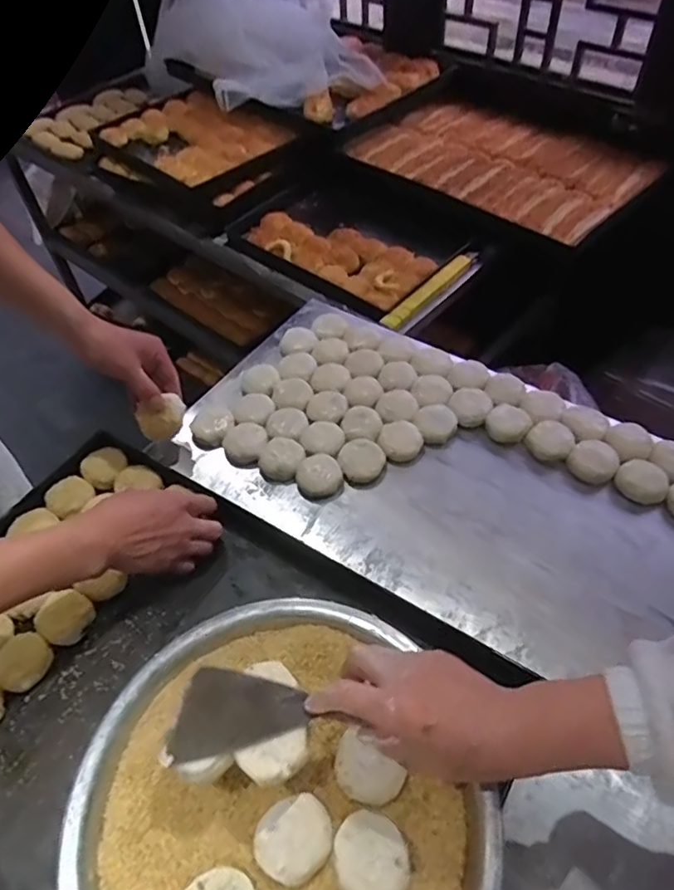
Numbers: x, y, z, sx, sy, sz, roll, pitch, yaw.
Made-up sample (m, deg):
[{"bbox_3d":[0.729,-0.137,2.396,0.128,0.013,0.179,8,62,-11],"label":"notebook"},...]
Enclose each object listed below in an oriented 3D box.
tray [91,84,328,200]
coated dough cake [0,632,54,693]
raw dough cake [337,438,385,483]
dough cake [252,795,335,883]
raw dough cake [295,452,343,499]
[{"bbox_3d":[-0.306,-0.692,1.301,0.457,0.077,0.299,36,63,28],"label":"tray"},{"bbox_3d":[-0.332,0.230,0.621,0.051,0.025,0.057,9,53,12],"label":"coated dough cake"},{"bbox_3d":[0.033,0.019,0.777,0.058,0.016,0.057,-2,52,3],"label":"raw dough cake"},{"bbox_3d":[-0.033,0.300,0.449,0.058,0.012,0.053,-2,52,3],"label":"dough cake"},{"bbox_3d":[-0.022,0.039,0.765,0.058,0.014,0.058,-2,52,3],"label":"raw dough cake"}]

